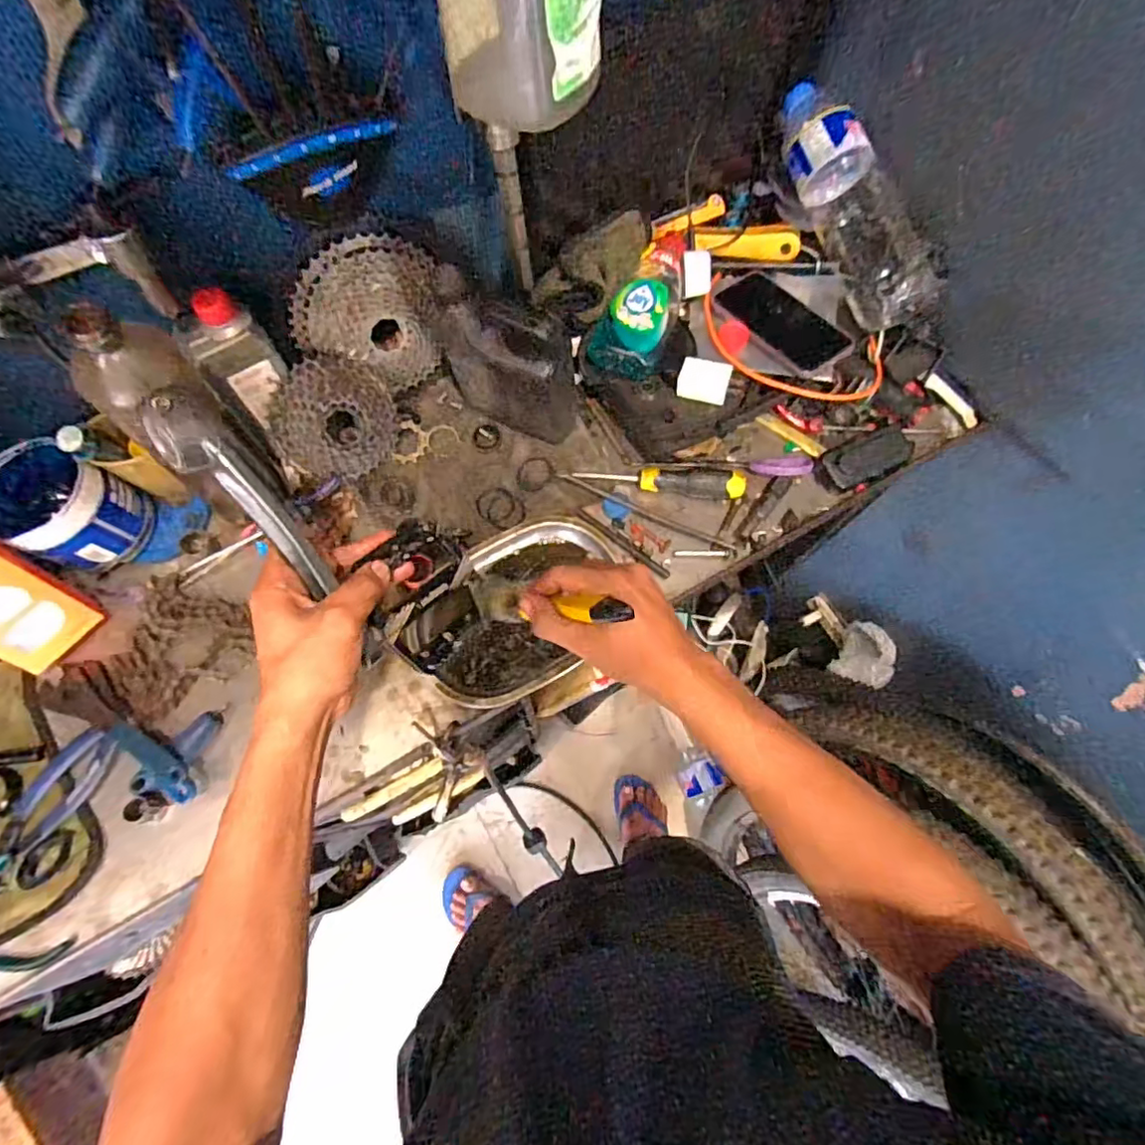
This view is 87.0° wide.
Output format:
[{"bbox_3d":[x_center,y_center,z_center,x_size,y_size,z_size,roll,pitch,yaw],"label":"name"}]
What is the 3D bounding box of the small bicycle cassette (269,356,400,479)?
[{"bbox_3d":[-0.238,-0.158,0.622,0.124,0.031,0.118,-10,108,-31],"label":"small bicycle cassette"}]

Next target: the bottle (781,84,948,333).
[{"bbox_3d":[0.295,-0.394,0.641,0.094,0.091,0.272,-27,91,-11],"label":"bottle"}]

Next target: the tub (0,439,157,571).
[{"bbox_3d":[-0.483,-0.059,0.579,0.106,0.092,0.097,1,70,-2],"label":"tub"}]

